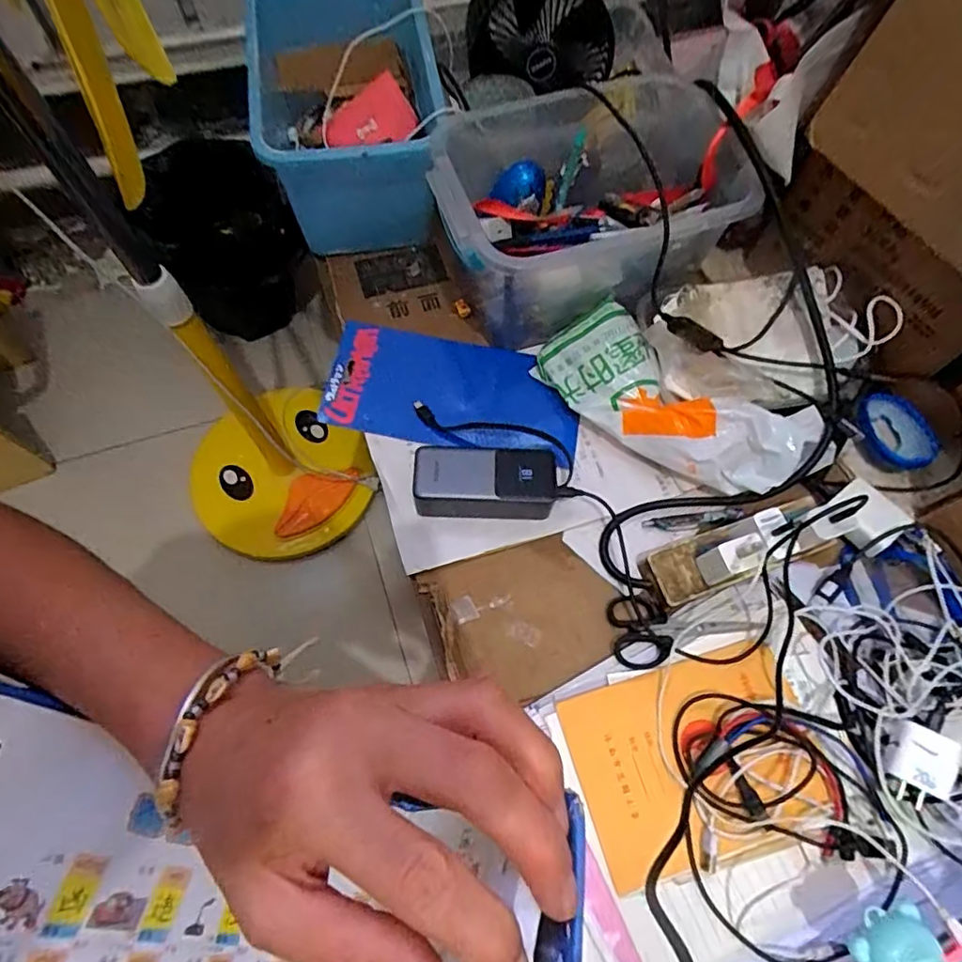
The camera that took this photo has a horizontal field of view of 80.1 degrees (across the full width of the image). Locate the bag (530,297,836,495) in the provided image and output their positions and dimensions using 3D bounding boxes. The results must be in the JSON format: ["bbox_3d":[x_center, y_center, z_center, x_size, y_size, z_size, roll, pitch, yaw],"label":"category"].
[{"bbox_3d":[0.190,-0.074,0.554,0.288,0.056,0.117,28,69,10],"label":"bag"}]

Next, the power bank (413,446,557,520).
[{"bbox_3d":[0.004,0.001,0.532,0.126,0.047,0.052,1,67,-1],"label":"power bank"}]

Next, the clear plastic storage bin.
[{"bbox_3d":[0.108,-0.281,0.592,0.310,0.135,0.227,-17,68,-8],"label":"clear plastic storage bin"}]

